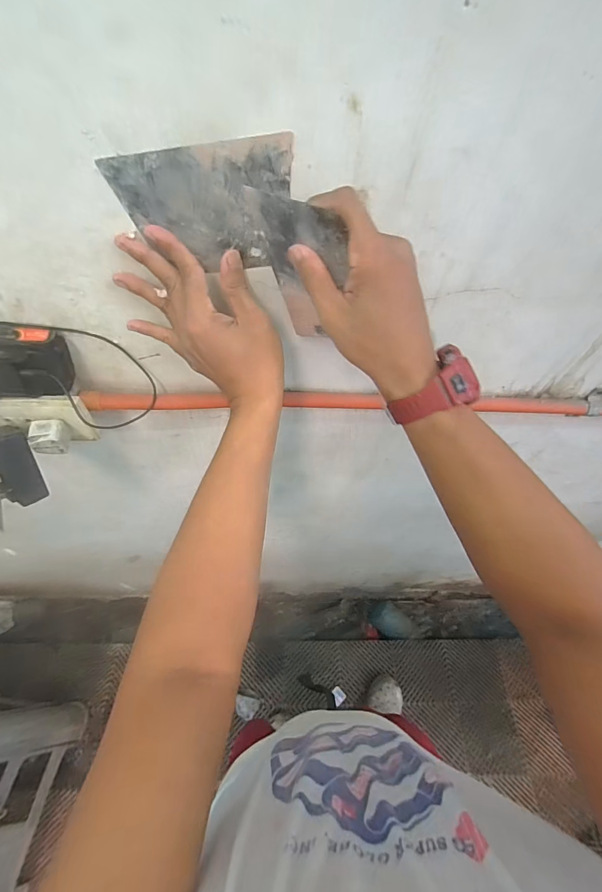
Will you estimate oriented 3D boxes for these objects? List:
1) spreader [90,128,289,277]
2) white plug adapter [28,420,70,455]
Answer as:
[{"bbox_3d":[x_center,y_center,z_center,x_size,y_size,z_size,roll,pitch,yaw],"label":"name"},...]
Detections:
[{"bbox_3d":[-0.073,-0.193,0.328,0.140,0.098,0.004,-4,57,7],"label":"spreader"},{"bbox_3d":[-0.295,-0.010,0.463,0.032,0.030,0.032,-4,58,-7],"label":"white plug adapter"}]

